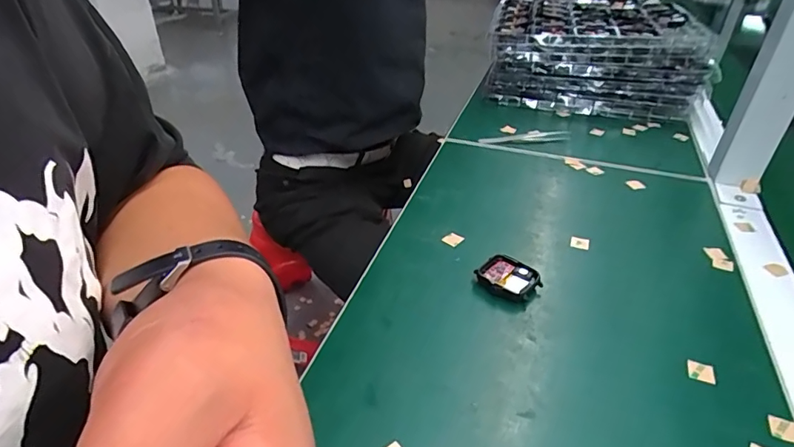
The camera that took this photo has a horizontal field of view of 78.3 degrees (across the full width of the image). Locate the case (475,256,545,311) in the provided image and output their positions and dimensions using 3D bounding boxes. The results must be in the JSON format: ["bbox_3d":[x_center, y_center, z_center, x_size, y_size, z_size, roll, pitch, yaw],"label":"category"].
[{"bbox_3d":[0.091,0.046,0.398,0.048,0.014,0.038,28,43,34],"label":"case"}]

